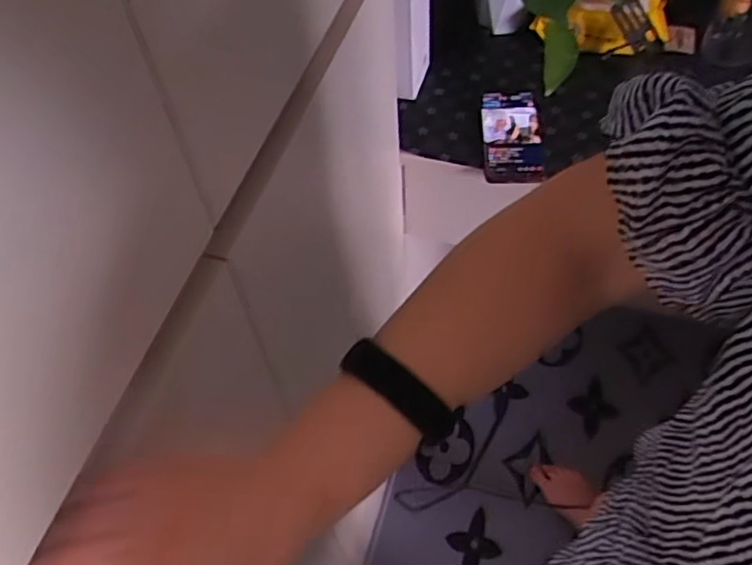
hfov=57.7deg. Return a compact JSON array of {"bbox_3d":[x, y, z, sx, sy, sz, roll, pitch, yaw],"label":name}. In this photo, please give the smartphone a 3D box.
[{"bbox_3d":[0.183,-0.199,0.920,0.077,0.016,0.160,0,55,5],"label":"smartphone"}]

